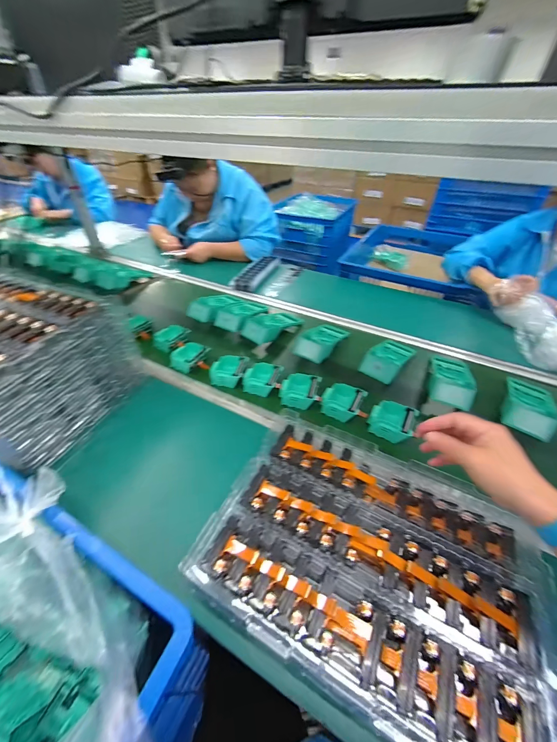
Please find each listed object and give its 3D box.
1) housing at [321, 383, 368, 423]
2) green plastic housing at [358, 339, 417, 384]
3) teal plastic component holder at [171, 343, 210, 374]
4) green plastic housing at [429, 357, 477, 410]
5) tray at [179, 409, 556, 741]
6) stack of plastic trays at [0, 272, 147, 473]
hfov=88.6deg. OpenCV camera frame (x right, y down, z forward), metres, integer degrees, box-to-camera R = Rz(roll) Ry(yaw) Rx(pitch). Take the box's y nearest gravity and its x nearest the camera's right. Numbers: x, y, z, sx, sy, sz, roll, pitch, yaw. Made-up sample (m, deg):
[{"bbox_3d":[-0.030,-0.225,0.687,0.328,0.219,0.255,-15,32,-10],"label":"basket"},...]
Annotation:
[{"bbox_3d":[0.137,0.069,0.618,0.083,0.042,0.079,19,46,18],"label":"housing"},{"bbox_3d":[0.282,-0.038,0.737,0.095,0.052,0.191,30,51,28],"label":"green plastic housing"},{"bbox_3d":[-0.228,-0.033,0.722,0.075,0.034,0.087,27,49,25],"label":"teal plastic component holder"},{"bbox_3d":[0.423,0.013,0.691,0.096,0.047,0.191,18,46,17],"label":"green plastic housing"},{"bbox_3d":[0.115,0.220,0.362,0.380,0.034,0.272,21,47,20],"label":"tray"},{"bbox_3d":[-0.532,-0.023,0.565,0.389,0.196,0.274,15,45,15],"label":"stack of plastic trays"}]

